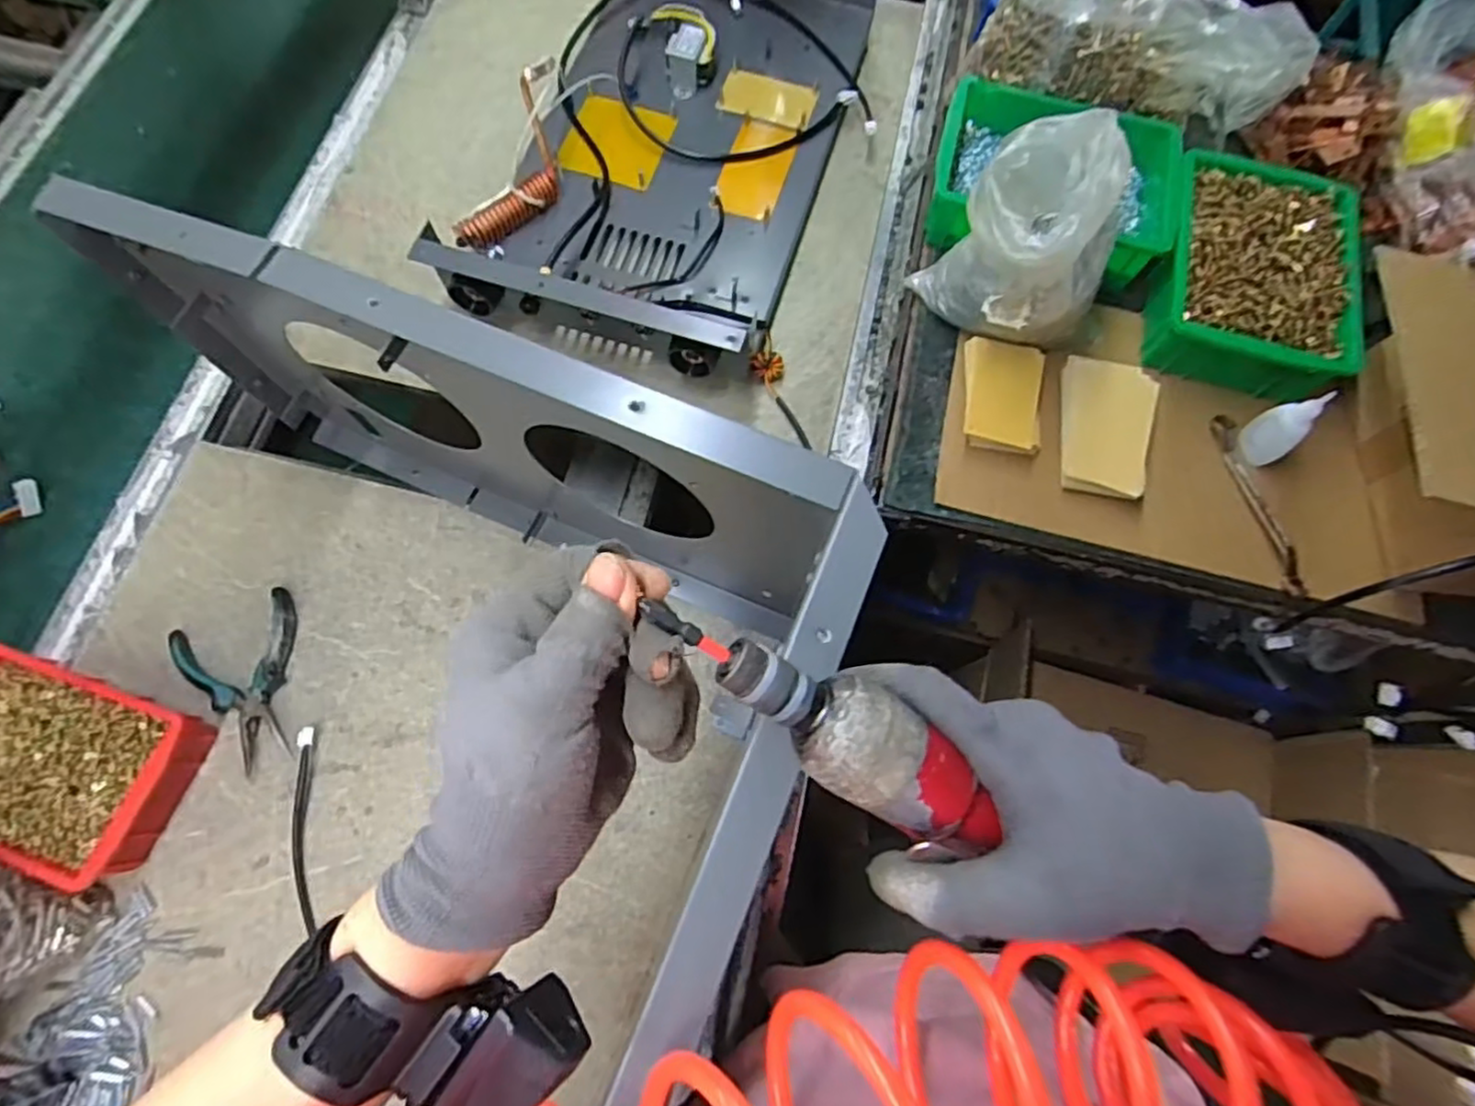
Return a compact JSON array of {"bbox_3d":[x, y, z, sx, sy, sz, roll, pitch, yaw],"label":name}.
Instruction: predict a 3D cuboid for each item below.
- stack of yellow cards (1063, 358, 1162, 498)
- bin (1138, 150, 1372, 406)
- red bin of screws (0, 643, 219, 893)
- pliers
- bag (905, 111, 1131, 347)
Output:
[{"bbox_3d":[0.361,-0.122,0.672,0.084,0.022,0.139,12,72,2],"label":"stack of yellow cards"},{"bbox_3d":[0.532,-0.297,0.714,0.183,0.066,0.258,16,72,3],"label":"bin"},{"bbox_3d":[-0.549,0.164,0.550,0.209,0.063,0.134,19,72,4],"label":"red bin of screws"},{"bbox_3d":[-0.417,0.110,0.594,0.100,0.012,0.142,-29,75,-11],"label":"pliers"},{"bbox_3d":[0.270,-0.278,0.649,0.151,0.185,0.140,-23,74,-9],"label":"bag"}]

